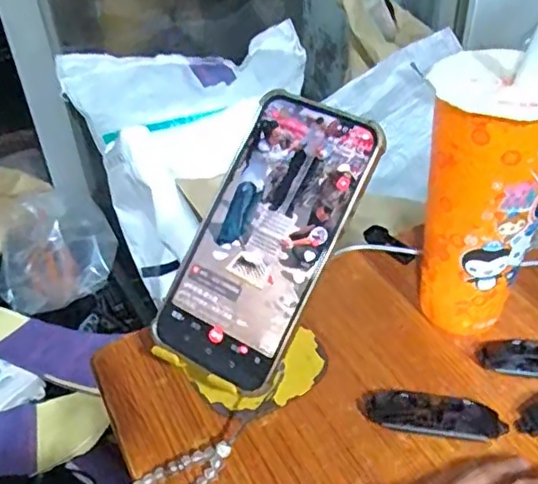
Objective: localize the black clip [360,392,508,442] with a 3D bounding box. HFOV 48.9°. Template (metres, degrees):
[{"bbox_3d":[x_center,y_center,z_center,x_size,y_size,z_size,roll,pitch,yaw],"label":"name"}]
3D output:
[{"bbox_3d":[0.099,0.105,0.359,0.082,0.018,0.021,8,40,14],"label":"black clip"}]

